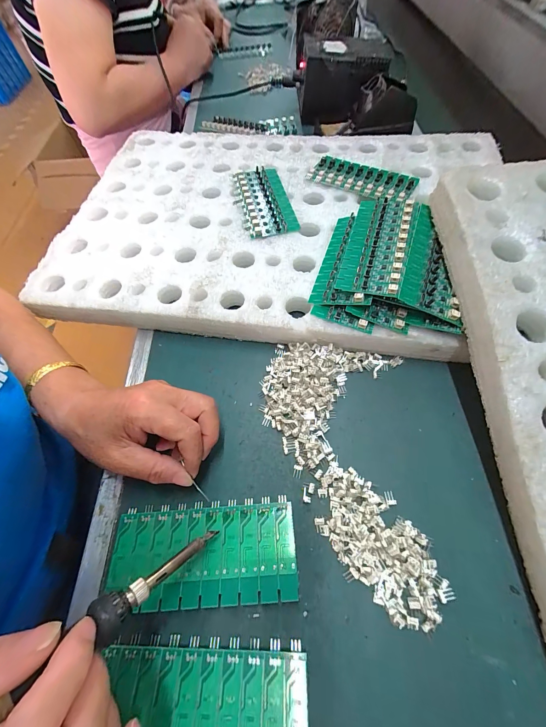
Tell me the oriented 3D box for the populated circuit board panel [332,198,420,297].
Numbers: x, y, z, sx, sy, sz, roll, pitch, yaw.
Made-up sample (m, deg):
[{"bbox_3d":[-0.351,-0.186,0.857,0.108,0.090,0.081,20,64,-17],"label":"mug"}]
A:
[{"bbox_3d":[0.109,-0.126,0.299,0.062,0.010,0.137,14,65,20],"label":"populated circuit board panel"}]

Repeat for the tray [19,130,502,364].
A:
[{"bbox_3d":[0.007,-0.190,0.385,0.539,0.043,0.367,6,62,7],"label":"tray"}]

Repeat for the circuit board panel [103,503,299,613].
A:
[{"bbox_3d":[-0.053,0.146,0.221,0.137,0.012,0.062,-4,61,1],"label":"circuit board panel"}]

